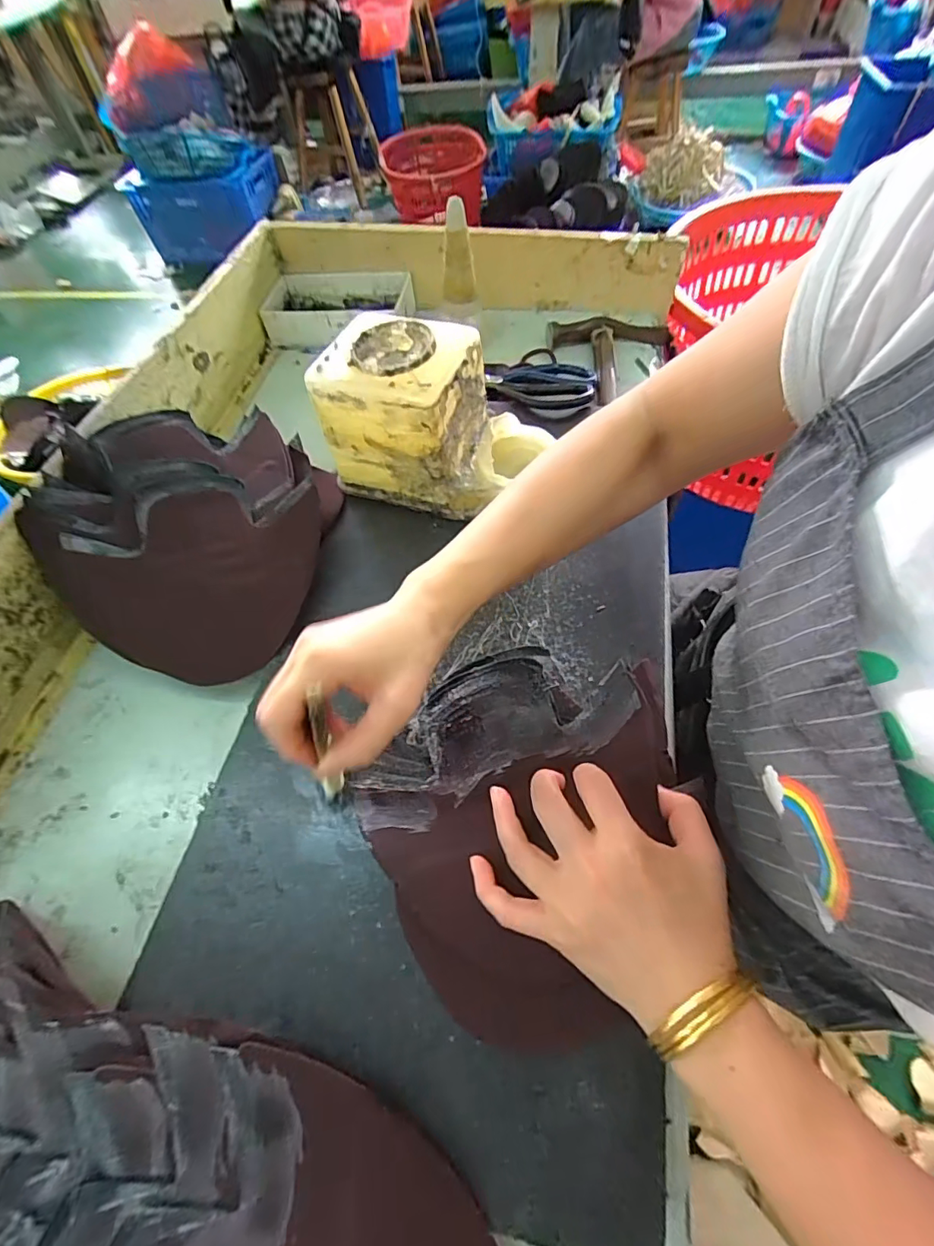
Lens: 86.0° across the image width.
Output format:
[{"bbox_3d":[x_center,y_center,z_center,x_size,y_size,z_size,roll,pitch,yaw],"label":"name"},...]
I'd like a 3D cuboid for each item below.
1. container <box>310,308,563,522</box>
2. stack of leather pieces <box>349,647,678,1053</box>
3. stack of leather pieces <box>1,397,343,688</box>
[{"bbox_3d":[-0.030,-0.178,0.436,0.165,0.116,0.101,18,61,15],"label":"container"},{"bbox_3d":[0.027,0.117,0.314,0.190,0.023,0.224,5,62,8],"label":"stack of leather pieces"},{"bbox_3d":[-0.234,-0.091,0.428,0.240,0.097,0.267,-21,59,-9],"label":"stack of leather pieces"}]

